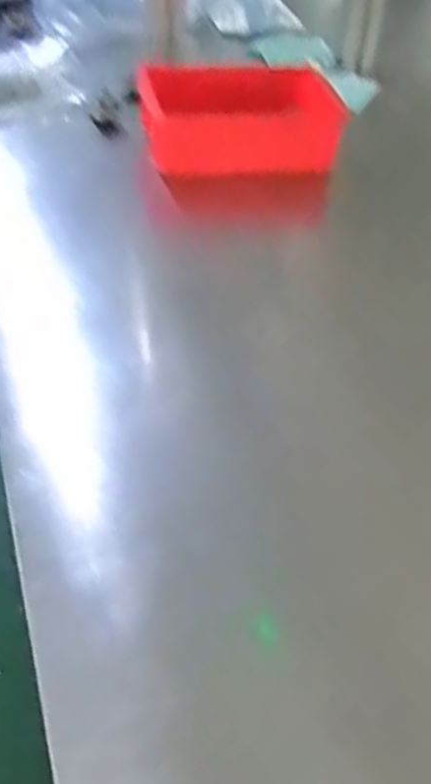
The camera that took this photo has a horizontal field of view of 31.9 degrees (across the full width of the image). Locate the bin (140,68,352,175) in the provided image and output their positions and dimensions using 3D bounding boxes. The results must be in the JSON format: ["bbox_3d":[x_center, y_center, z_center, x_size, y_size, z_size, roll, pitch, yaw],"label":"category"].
[{"bbox_3d":[0.029,-0.277,0.795,0.214,0.081,0.096,-1,44,-5],"label":"bin"}]

